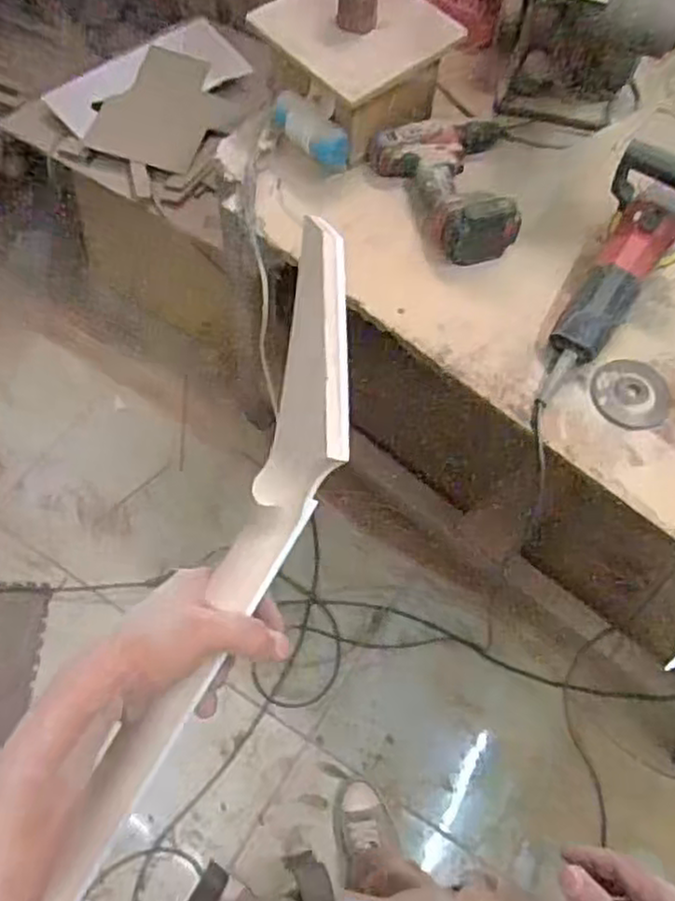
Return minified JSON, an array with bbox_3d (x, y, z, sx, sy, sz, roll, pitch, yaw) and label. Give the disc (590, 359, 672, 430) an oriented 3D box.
[{"bbox_3d":[0.335,-0.065,0.811,0.090,0.004,0.086,0,65,-1],"label":"disc"}]

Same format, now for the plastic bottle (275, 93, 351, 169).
[{"bbox_3d":[-0.029,-0.401,0.911,0.114,0.048,0.058,33,62,-27],"label":"plastic bottle"}]

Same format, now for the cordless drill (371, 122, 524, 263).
[{"bbox_3d":[0.146,-0.336,0.899,0.174,0.062,0.207,-8,65,-5],"label":"cordless drill"}]

